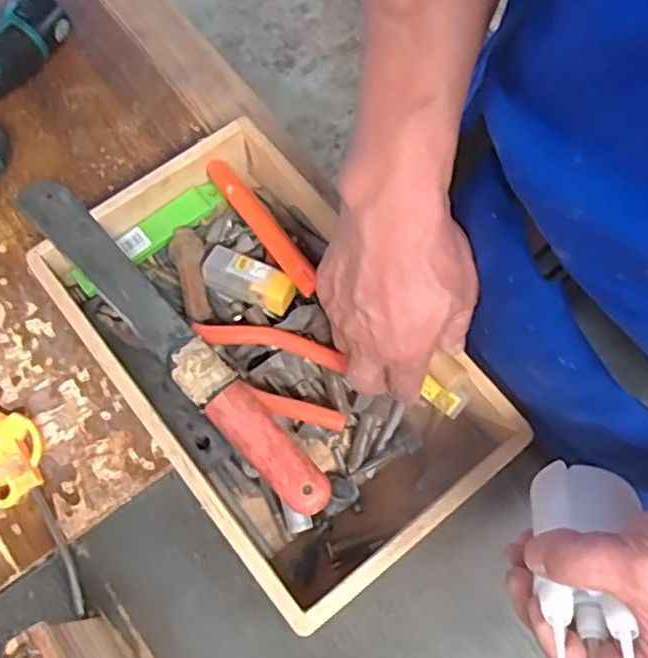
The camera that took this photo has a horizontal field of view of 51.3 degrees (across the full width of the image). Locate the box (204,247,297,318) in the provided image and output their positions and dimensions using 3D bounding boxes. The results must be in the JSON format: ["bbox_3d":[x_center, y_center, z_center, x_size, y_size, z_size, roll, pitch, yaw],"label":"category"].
[{"bbox_3d":[-0.055,-0.036,0.505,0.070,0.023,0.027,24,69,6],"label":"box"}]

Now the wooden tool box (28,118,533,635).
[{"bbox_3d":[-0.036,0.017,0.487,0.199,0.064,0.317,-36,73,-14],"label":"wooden tool box"}]

